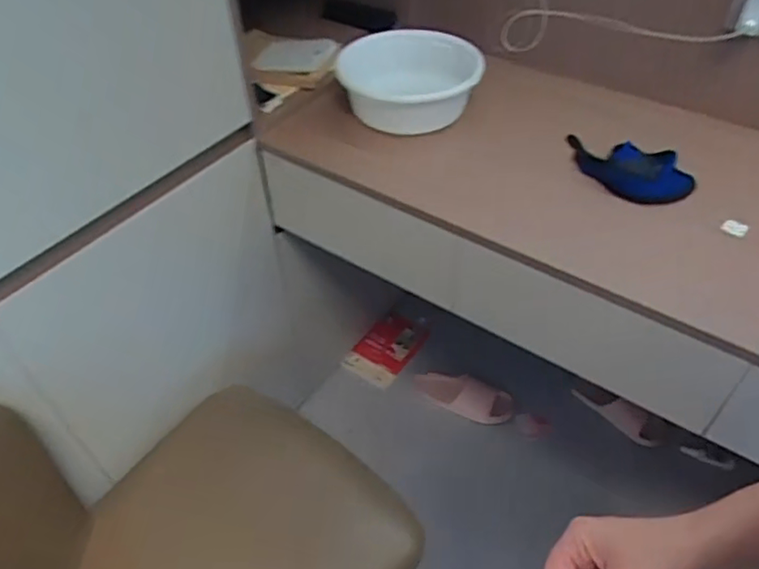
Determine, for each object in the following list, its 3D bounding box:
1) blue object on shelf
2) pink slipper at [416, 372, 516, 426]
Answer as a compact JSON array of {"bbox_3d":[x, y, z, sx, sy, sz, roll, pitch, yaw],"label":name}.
[{"bbox_3d":[0.374,-0.171,0.892,0.182,0.034,0.095,14,51,12],"label":"blue object on shelf"},{"bbox_3d":[0.209,0.286,1.519,0.250,0.070,0.083,18,52,14],"label":"pink slipper"}]

